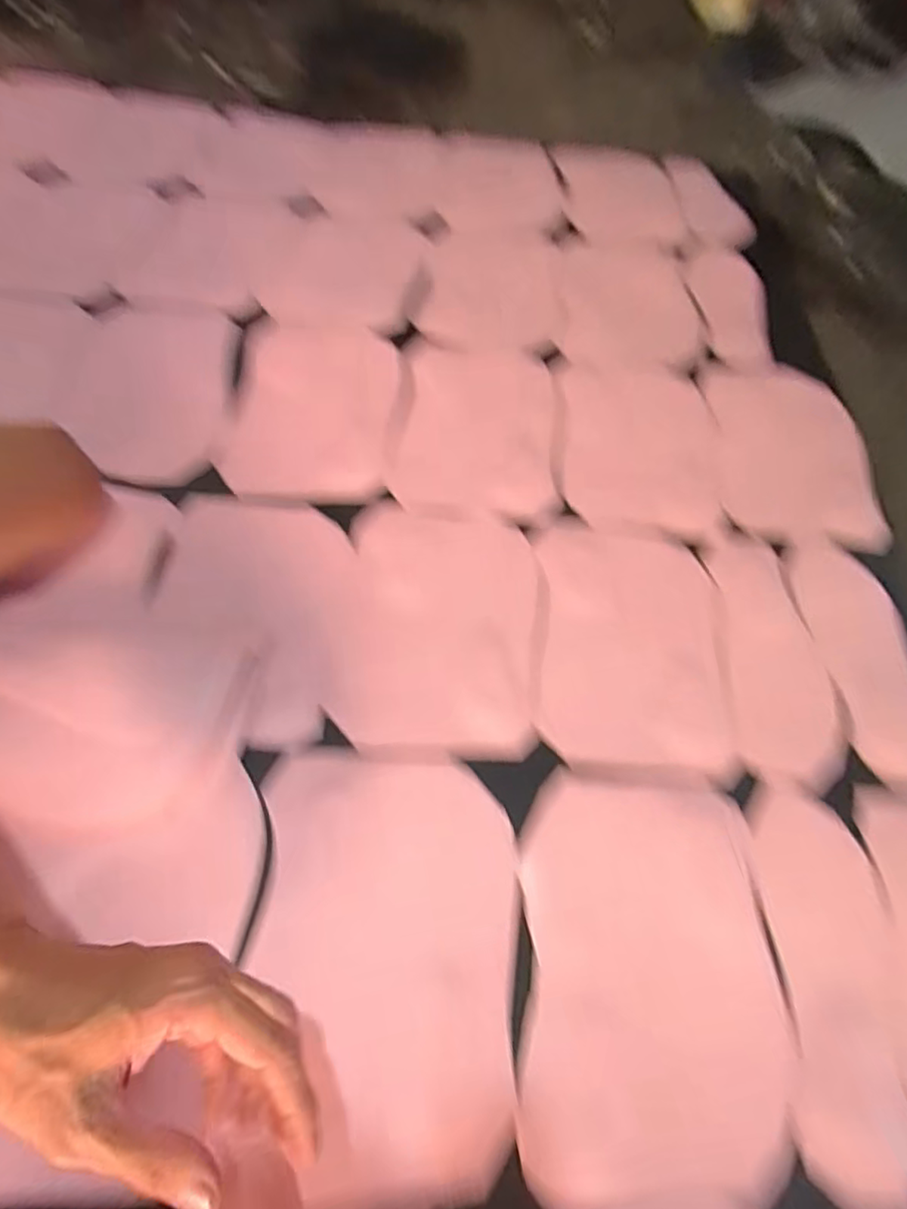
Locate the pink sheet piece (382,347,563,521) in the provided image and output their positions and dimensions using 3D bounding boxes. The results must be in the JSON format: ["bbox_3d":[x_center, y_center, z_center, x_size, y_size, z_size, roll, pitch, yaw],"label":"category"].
[{"bbox_3d":[0.029,-0.206,0.692,0.173,0.017,0.238,7,61,1],"label":"pink sheet piece"}]

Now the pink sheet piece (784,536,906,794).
[{"bbox_3d":[0.399,0.045,0.575,0.102,0.011,0.259,0,61,-3],"label":"pink sheet piece"}]

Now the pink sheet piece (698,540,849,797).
[{"bbox_3d":[0.303,0.042,0.571,0.094,0.009,0.258,5,61,0],"label":"pink sheet piece"}]

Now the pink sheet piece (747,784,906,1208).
[{"bbox_3d":[0.278,0.268,0.432,0.094,0.017,0.256,7,61,1],"label":"pink sheet piece"}]

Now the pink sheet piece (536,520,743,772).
[{"bbox_3d":[0.168,0.028,0.569,0.176,0.010,0.250,5,61,0],"label":"pink sheet piece"}]

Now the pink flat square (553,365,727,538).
[{"bbox_3d":[0.214,-0.191,0.687,0.182,0.005,0.247,6,61,0],"label":"pink flat square"}]

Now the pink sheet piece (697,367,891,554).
[{"bbox_3d":[0.393,-0.182,0.703,0.179,0.007,0.257,4,61,-1],"label":"pink sheet piece"}]

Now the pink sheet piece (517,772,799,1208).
[{"bbox_3d":[0.141,0.255,0.425,0.182,0.027,0.257,5,61,0],"label":"pink sheet piece"}]

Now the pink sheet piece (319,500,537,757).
[{"bbox_3d":[-0.012,0.010,0.559,0.179,0.012,0.256,4,61,-1],"label":"pink sheet piece"}]

